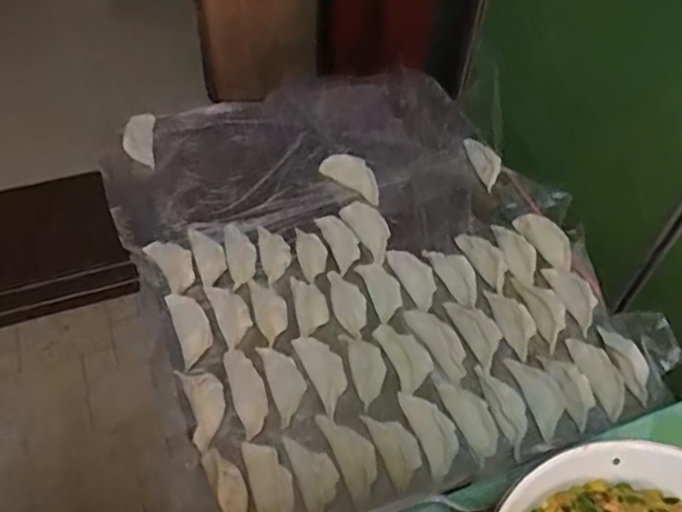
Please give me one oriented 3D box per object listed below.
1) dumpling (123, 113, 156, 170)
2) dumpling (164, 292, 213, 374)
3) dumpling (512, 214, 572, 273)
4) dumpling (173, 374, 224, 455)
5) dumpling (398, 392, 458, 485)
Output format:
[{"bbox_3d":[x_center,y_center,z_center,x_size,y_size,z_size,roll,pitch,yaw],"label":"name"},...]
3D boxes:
[{"bbox_3d":[-0.224,-0.133,0.704,0.030,0.032,0.074,-5,51,-8],"label":"dumpling"},{"bbox_3d":[-0.131,0.060,0.550,0.028,0.026,0.064,-17,50,-20],"label":"dumpling"},{"bbox_3d":[0.203,-0.016,0.621,0.026,0.019,0.077,-20,55,-19],"label":"dumpling"},{"bbox_3d":[-0.108,0.116,0.503,0.031,0.023,0.066,-14,49,-18],"label":"dumpling"},{"bbox_3d":[0.072,0.134,0.495,0.030,0.015,0.072,-14,53,-15],"label":"dumpling"}]

